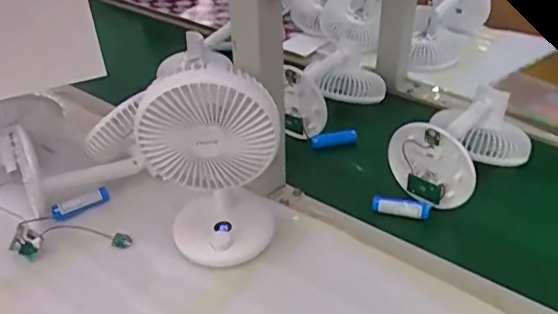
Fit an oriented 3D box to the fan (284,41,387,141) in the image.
[{"bbox_3d":[0.073,-0.104,0.823,0.076,0.096,0.185,26,46,33],"label":"fan"}]

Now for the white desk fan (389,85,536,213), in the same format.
[{"bbox_3d":[0.231,-0.017,0.699,0.168,0.095,0.094,-28,43,-29],"label":"white desk fan"}]

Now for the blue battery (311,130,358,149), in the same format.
[{"bbox_3d":[0.079,-0.025,0.809,0.067,0.018,0.018,-5,37,-2],"label":"blue battery"}]

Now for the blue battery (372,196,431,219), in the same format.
[{"bbox_3d":[0.147,0.060,0.682,0.068,0.022,0.017,5,38,12],"label":"blue battery"}]

